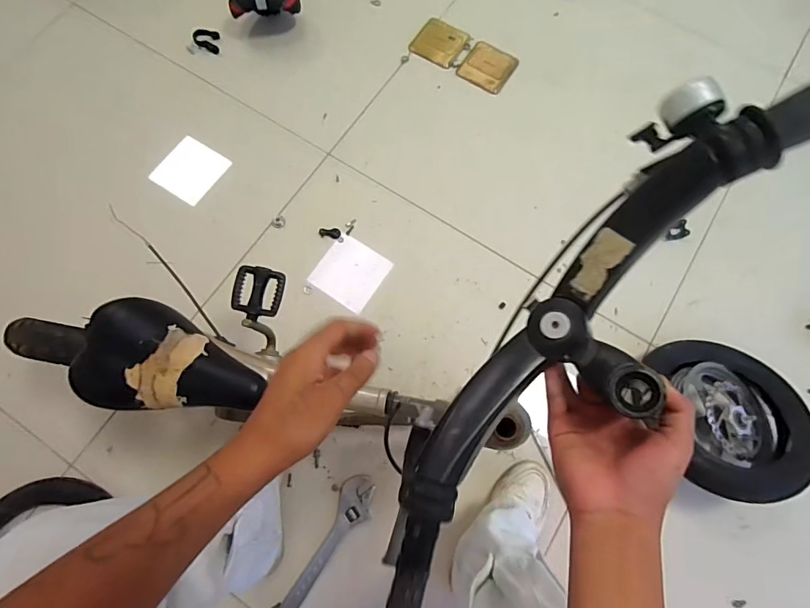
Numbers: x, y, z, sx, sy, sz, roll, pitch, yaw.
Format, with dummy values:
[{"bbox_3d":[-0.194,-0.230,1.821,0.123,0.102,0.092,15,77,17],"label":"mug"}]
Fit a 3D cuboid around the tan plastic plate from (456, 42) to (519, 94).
[{"bbox_3d":[0.201,-0.575,1.092,0.117,0.011,0.121,29,74,8],"label":"tan plastic plate"}]

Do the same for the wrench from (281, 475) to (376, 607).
[{"bbox_3d":[-0.141,0.428,0.768,0.061,0.013,0.283,31,75,8],"label":"wrench"}]

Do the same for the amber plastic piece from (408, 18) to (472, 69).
[{"bbox_3d":[0.086,-0.648,1.116,0.119,0.007,0.127,29,74,8],"label":"amber plastic piece"}]

